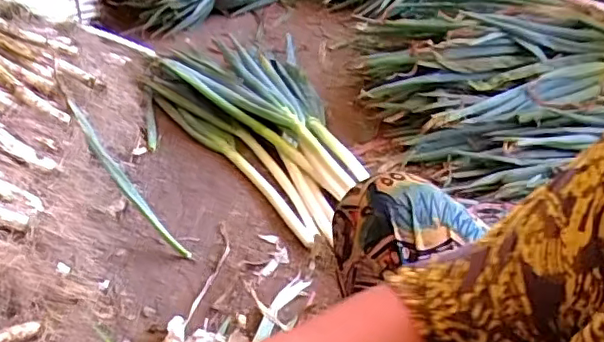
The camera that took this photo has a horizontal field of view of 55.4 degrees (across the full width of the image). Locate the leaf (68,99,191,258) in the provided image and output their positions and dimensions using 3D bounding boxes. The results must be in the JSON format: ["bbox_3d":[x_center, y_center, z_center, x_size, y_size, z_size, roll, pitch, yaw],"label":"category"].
[{"bbox_3d":[-0.330,0.021,1.072,0.033,0.029,0.356,-40,95,-38],"label":"leaf"}]

